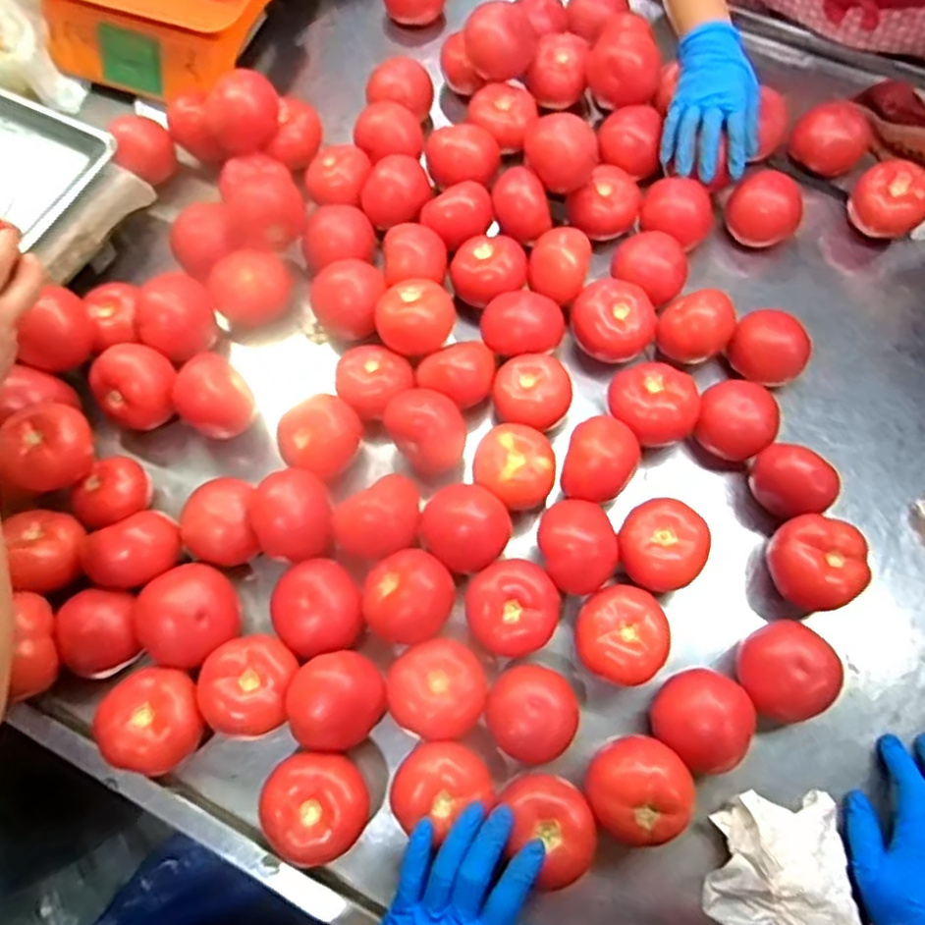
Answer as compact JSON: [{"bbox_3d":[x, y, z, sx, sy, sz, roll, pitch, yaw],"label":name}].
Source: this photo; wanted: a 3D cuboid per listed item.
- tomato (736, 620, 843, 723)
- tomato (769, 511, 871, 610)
[{"bbox_3d":[0.270,0.175,0.597,0.075,0.055,0.076,0,68,0],"label":"tomato"},{"bbox_3d":[0.306,0.092,0.625,0.068,0.062,0.074,0,68,0],"label":"tomato"}]

